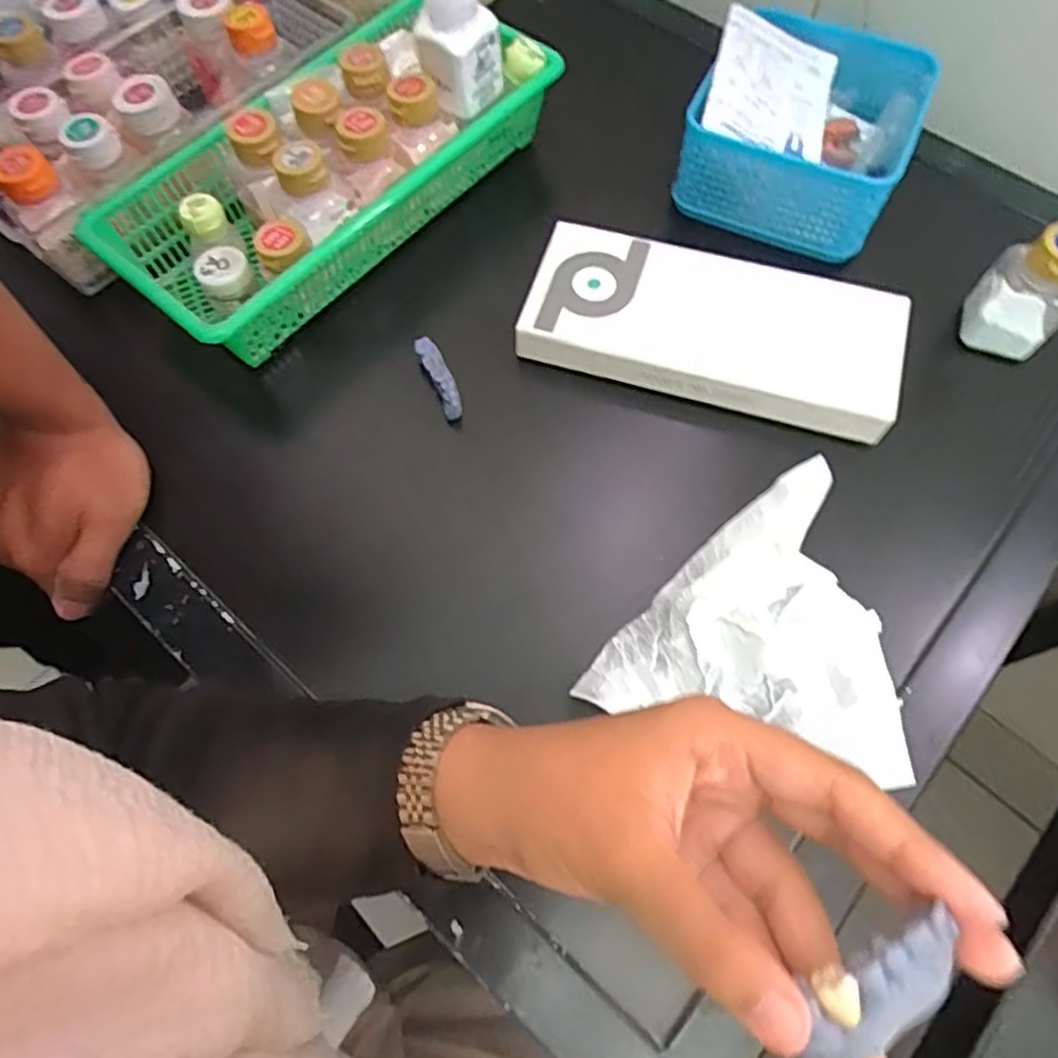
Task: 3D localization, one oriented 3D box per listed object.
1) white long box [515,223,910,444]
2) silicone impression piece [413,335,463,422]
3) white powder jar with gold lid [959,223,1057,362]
[{"bbox_3d":[0.107,-0.119,0.410,0.212,0.031,0.087,17,67,6],"label":"white long box"},{"bbox_3d":[-0.053,-0.090,0.411,0.013,0.017,0.050,-24,69,-11],"label":"silicone impression piece"},{"bbox_3d":[0.285,-0.133,0.394,0.043,0.077,0.033,19,67,7],"label":"white powder jar with gold lid"}]

